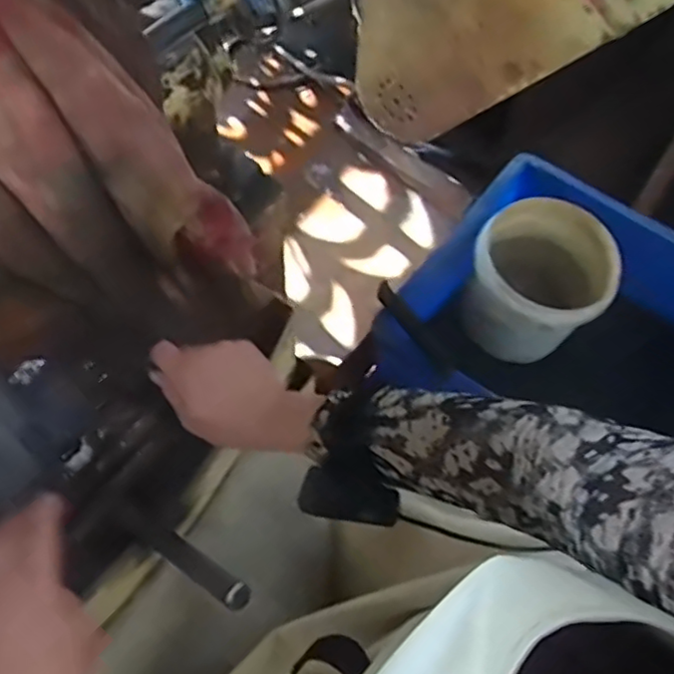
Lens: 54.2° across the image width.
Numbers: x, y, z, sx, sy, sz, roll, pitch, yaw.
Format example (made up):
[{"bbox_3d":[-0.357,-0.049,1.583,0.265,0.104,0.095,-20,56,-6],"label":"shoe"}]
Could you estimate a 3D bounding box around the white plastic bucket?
[{"bbox_3d":[0.239,-0.059,0.812,0.158,0.152,0.151,1,63,-3],"label":"white plastic bucket"}]

